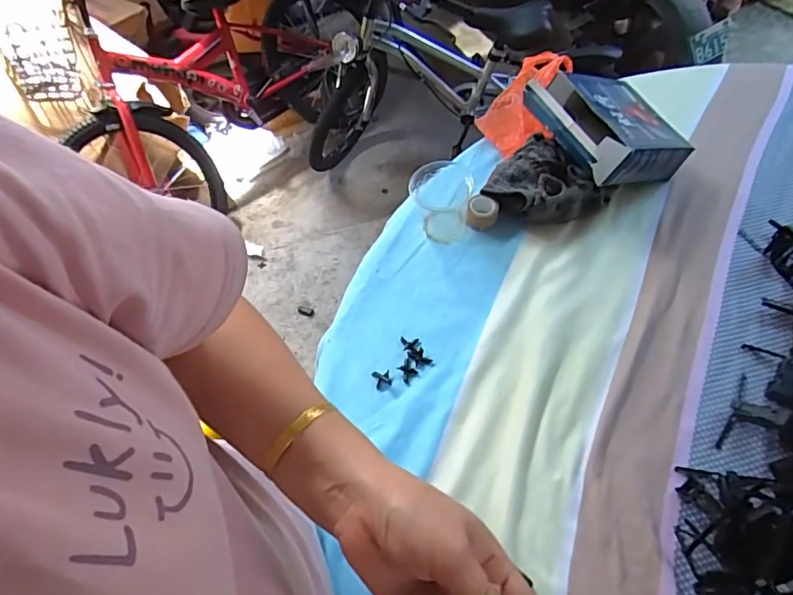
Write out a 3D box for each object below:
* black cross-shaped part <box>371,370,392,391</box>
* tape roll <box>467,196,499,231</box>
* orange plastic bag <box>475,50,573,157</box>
[{"bbox_3d":[-0.014,0.086,0.536,0.017,0.004,0.021,-16,59,-6],"label":"black cross-shaped part"},{"bbox_3d":[0.103,-0.100,0.621,0.035,0.029,0.032,-2,58,3],"label":"tape roll"},{"bbox_3d":[0.167,-0.261,0.696,0.104,0.065,0.153,16,61,13],"label":"orange plastic bag"}]

